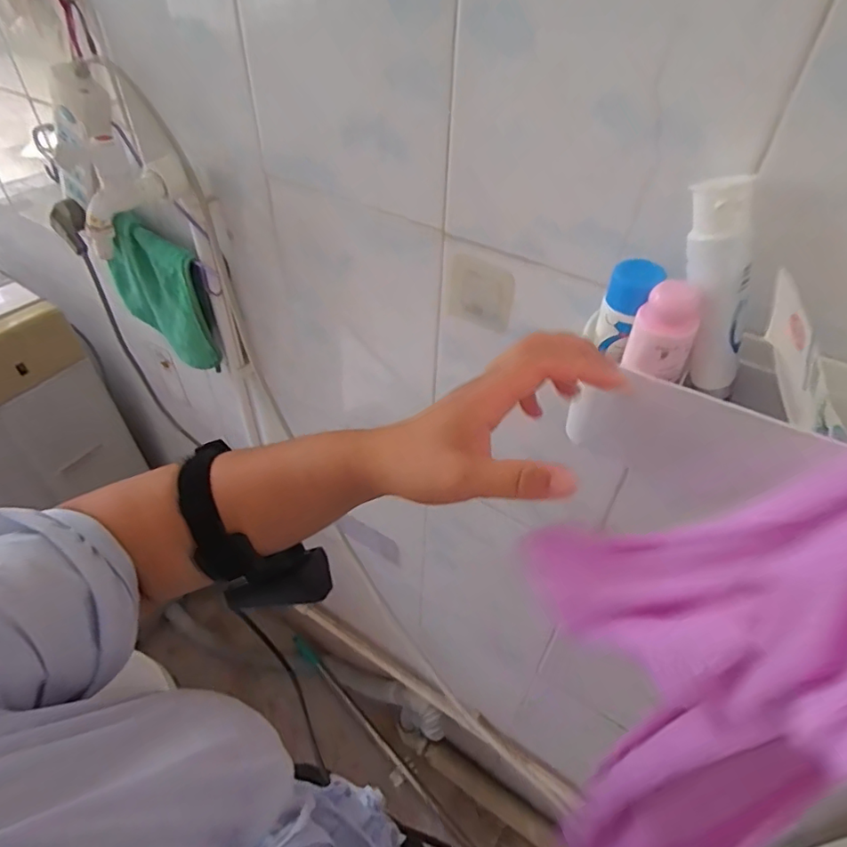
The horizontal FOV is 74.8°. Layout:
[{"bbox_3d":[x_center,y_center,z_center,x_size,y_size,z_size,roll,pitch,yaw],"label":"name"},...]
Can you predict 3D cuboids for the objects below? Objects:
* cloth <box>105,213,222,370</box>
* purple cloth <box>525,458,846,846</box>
[{"bbox_3d":[-0.332,-0.165,0.689,0.192,0.154,0.035,34,53,27],"label":"cloth"},{"bbox_3d":[0.110,0.116,0.256,0.052,0.315,0.154,-23,49,-41],"label":"purple cloth"}]

